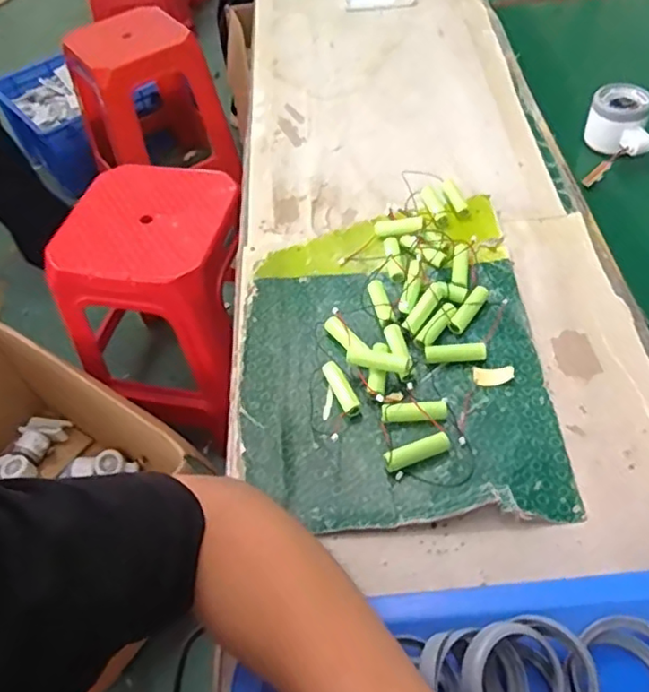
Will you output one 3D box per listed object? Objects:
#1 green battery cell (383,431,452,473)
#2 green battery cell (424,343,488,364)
[{"bbox_3d":[0.068,0.077,0.446,0.051,0.013,0.013,-21,53,-10],"label":"green battery cell"},{"bbox_3d":[0.107,0.006,0.500,0.050,0.011,0.012,-2,52,4],"label":"green battery cell"}]

